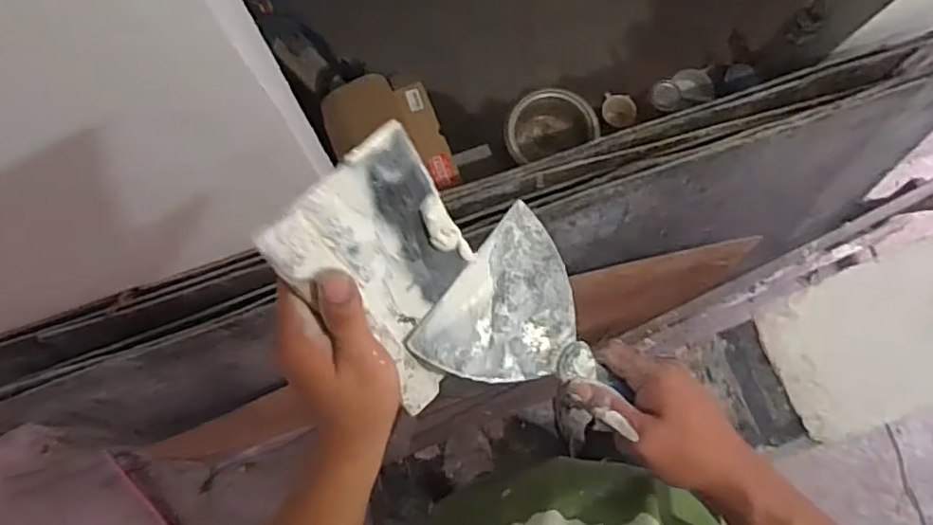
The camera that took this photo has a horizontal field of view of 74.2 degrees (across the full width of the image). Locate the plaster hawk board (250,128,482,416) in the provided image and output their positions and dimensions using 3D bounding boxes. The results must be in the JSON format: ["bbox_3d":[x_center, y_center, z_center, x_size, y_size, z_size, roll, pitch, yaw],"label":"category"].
[{"bbox_3d":[-0.042,0.014,0.421,0.111,0.189,0.011,-46,43,-17],"label":"plaster hawk board"}]

